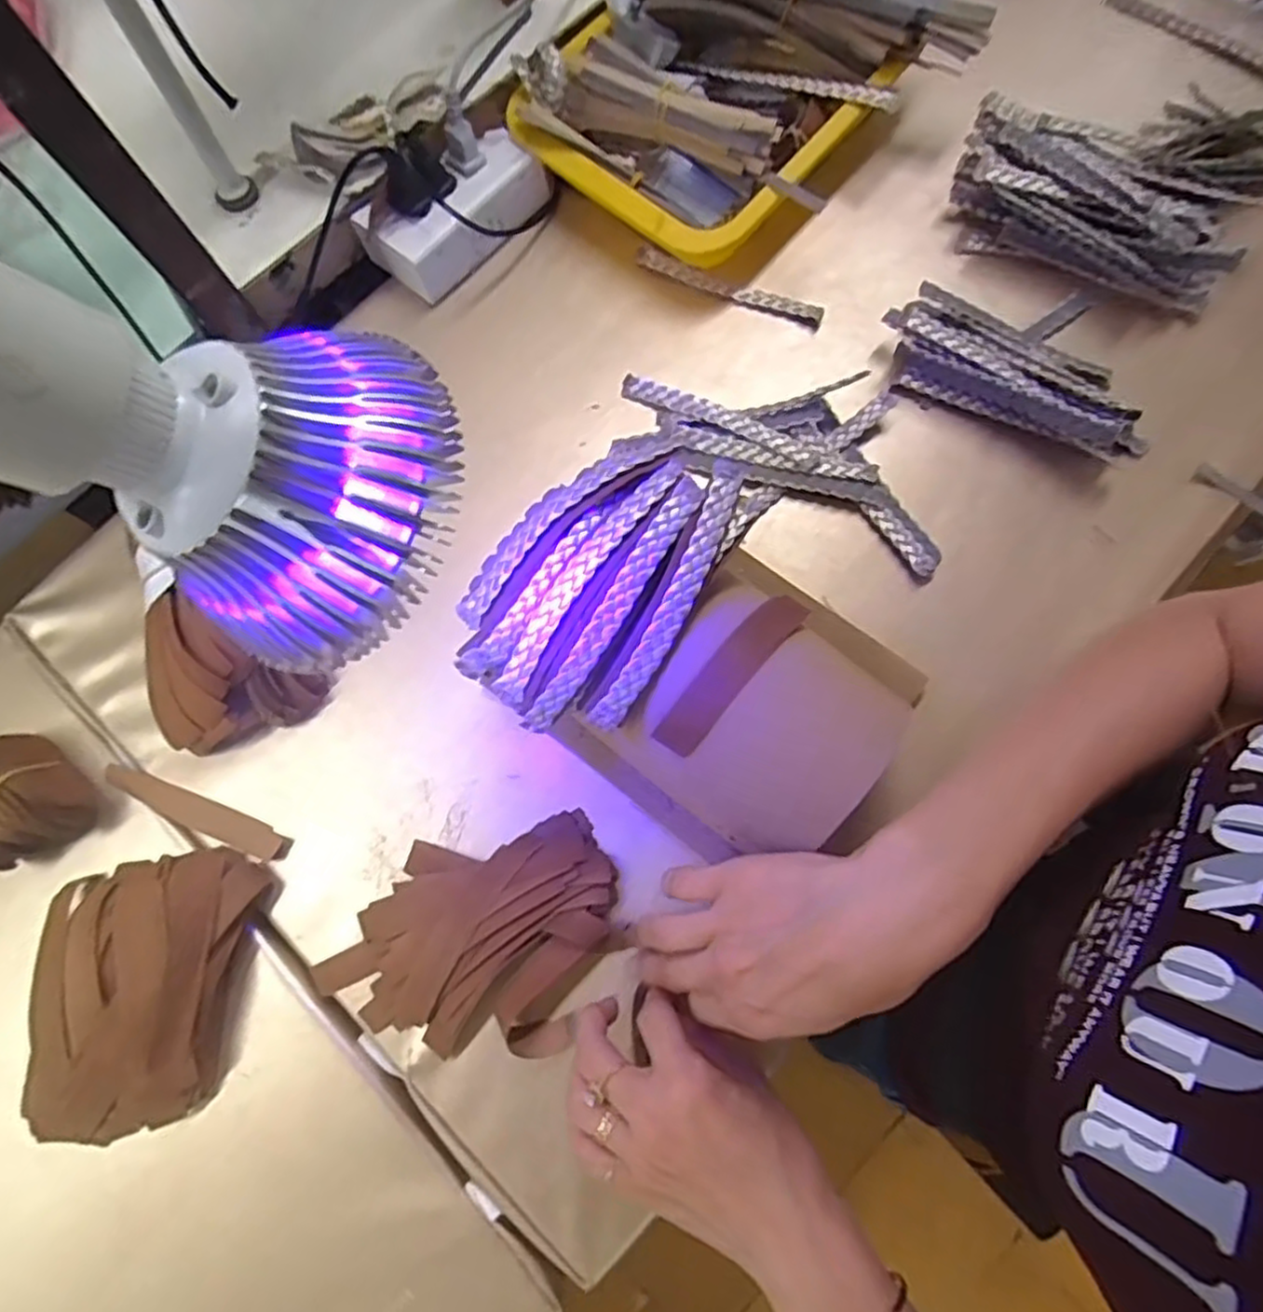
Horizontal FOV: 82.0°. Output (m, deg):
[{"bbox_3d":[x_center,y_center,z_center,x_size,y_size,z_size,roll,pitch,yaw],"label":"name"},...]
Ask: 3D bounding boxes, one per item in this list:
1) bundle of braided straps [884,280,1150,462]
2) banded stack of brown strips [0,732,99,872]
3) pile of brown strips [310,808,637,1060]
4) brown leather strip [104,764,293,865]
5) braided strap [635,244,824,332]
[{"bbox_3d":[0.243,-0.180,0.457,0.171,0.032,0.068,25,79,9],"label":"bundle of braided straps"},{"bbox_3d":[-0.360,0.086,0.418,0.076,0.049,0.059,40,82,11],"label":"banded stack of brown strips"},{"bbox_3d":[-0.091,0.158,0.399,0.171,0.035,0.116,-11,75,0],"label":"pile of brown strips"},{"bbox_3d":[-0.260,0.094,0.434,0.118,0.009,0.020,21,82,7],"label":"brown leather strip"},{"bbox_3d":[0.065,-0.251,0.496,0.134,0.013,0.016,22,78,8],"label":"braided strap"}]

